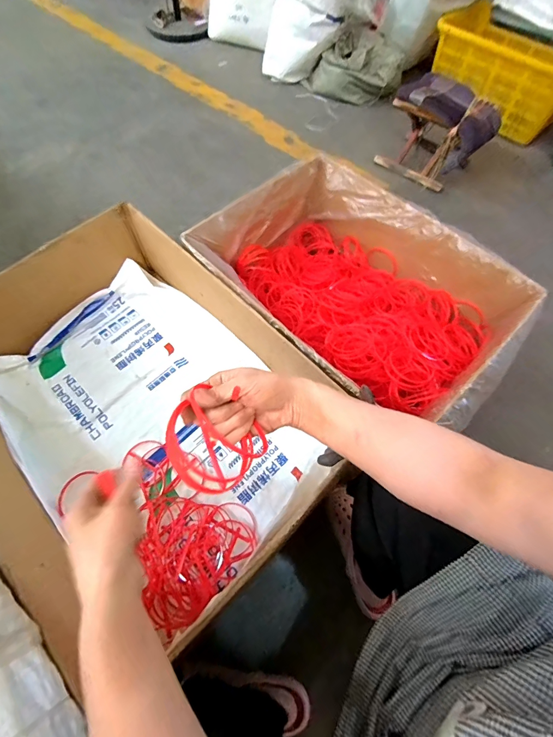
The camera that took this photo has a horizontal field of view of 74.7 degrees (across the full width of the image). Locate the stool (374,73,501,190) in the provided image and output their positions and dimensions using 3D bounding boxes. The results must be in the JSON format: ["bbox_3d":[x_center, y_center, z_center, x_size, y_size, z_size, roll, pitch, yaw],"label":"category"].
[{"bbox_3d":[0.578,-0.858,1.317,0.350,0.250,0.264,38,66,17],"label":"stool"}]

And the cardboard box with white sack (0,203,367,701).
[{"bbox_3d":[-0.256,0.054,0.640,0.633,0.187,0.485,41,67,18],"label":"cardboard box with white sack"}]

